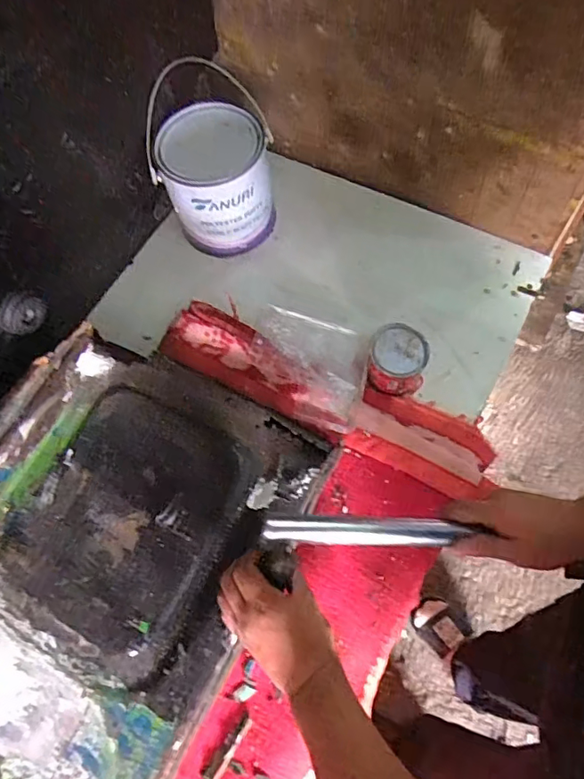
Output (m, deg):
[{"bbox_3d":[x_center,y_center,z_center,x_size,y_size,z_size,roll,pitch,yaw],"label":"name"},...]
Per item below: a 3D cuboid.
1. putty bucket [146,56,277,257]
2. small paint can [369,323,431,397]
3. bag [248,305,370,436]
[{"bbox_3d":[-0.113,-0.318,0.752,0.158,0.193,0.161,-2,65,5],"label":"putty bucket"},{"bbox_3d":[0.135,-0.038,0.672,0.071,0.053,0.073,-2,65,5],"label":"small paint can"},{"bbox_3d":[0.021,-0.032,0.689,0.153,0.029,0.159,12,67,11],"label":"bag"}]

